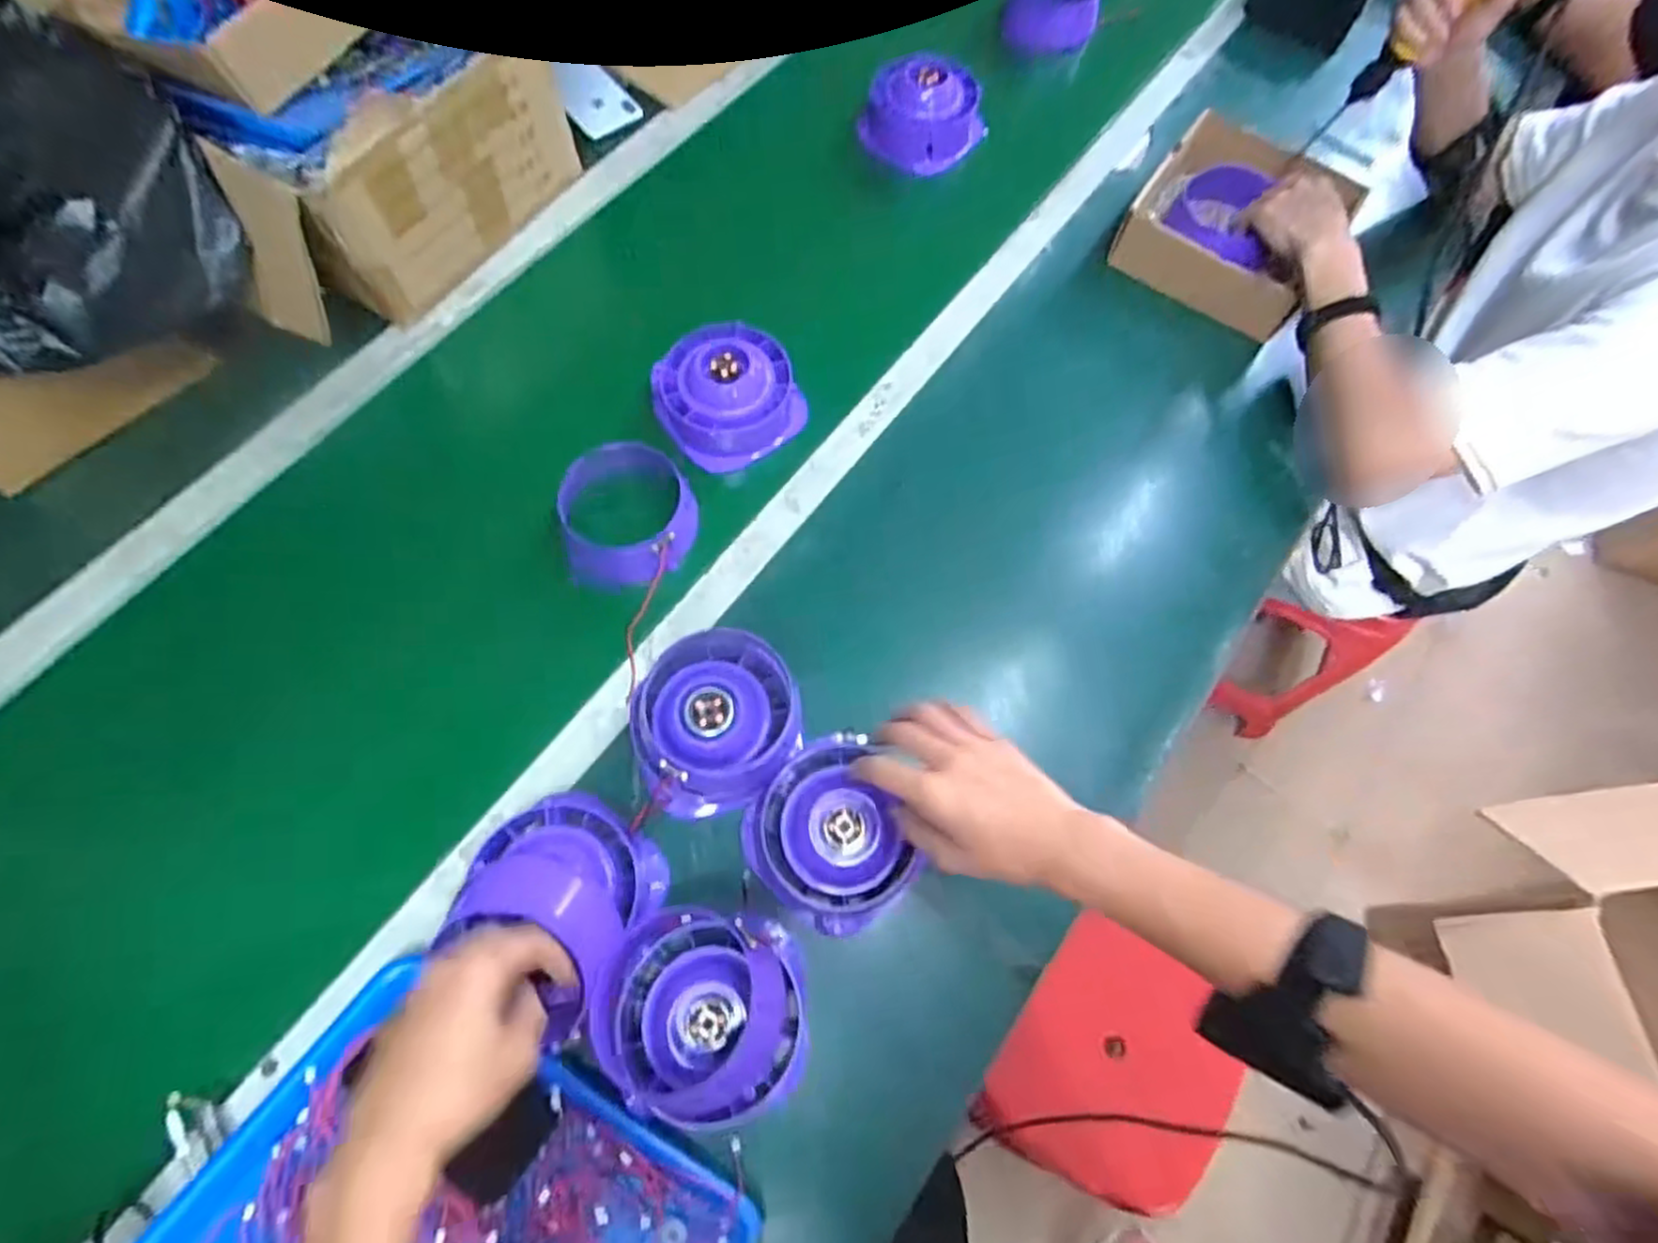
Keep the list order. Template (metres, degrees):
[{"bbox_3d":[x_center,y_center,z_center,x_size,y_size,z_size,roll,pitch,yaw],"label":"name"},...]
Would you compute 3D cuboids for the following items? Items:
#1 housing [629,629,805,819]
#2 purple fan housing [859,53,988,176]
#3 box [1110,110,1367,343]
[{"bbox_3d":[-0.090,0.083,0.613,0.130,0.075,0.132,1,70,-2],"label":"housing"},{"bbox_3d":[0.114,-0.602,0.886,0.123,0.084,0.110,-36,75,-14],"label":"purple fan housing"},{"bbox_3d":[0.452,-0.452,0.817,0.197,0.070,0.230,33,72,10],"label":"box"}]

